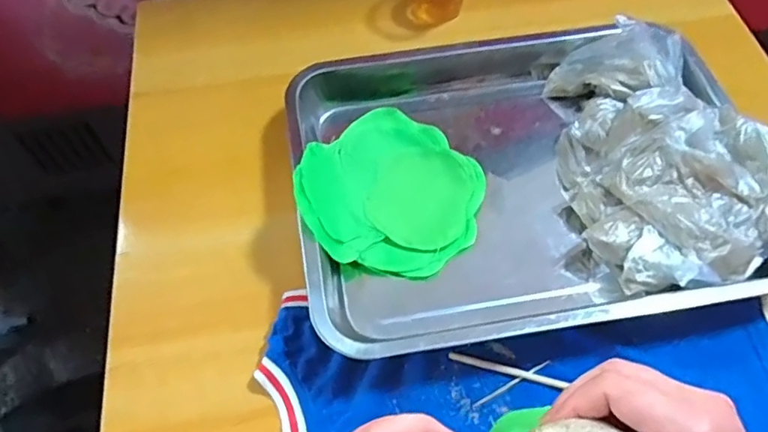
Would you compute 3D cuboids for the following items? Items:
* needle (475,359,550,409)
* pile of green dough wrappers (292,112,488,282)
[{"bbox_3d":[0.084,0.110,0.371,0.059,0.006,0.004,-26,63,-14],"label":"needle"},{"bbox_3d":[0.008,-0.028,0.427,0.131,0.044,0.138,0,60,0],"label":"pile of green dough wrappers"}]

